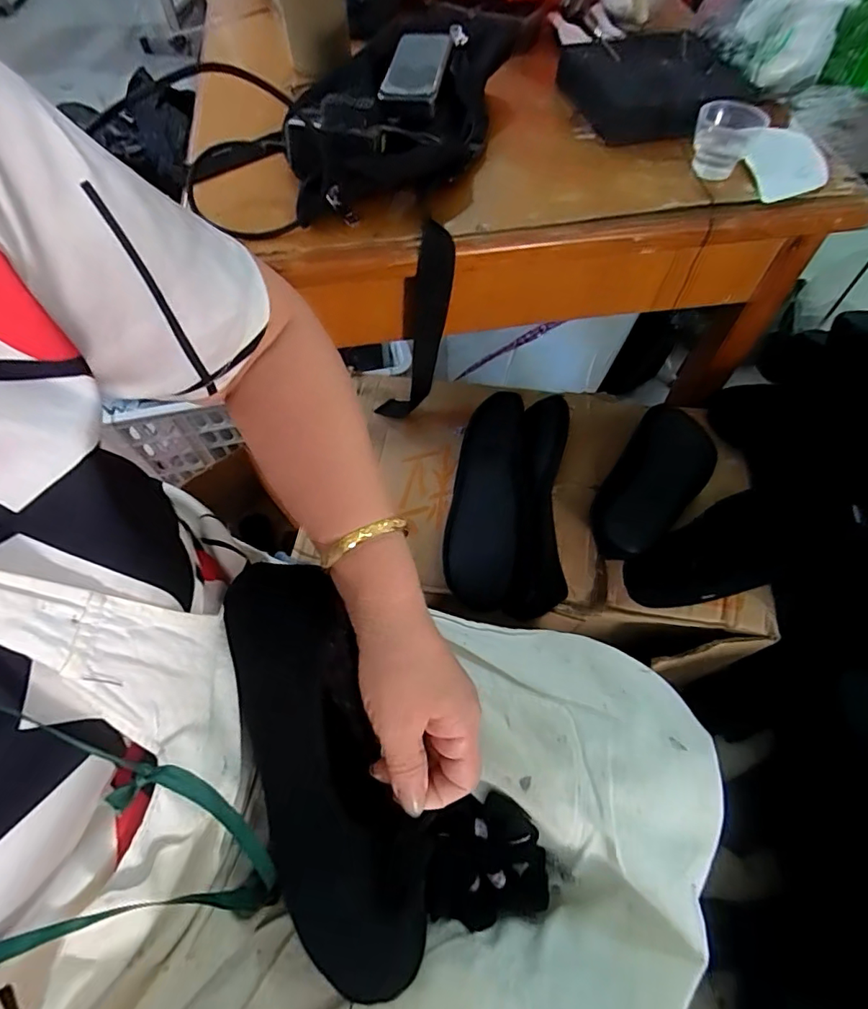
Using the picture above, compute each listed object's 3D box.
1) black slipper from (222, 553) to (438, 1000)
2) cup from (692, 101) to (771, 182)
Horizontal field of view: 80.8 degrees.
[{"bbox_3d":[-0.070,0.160,0.336,0.078,0.072,0.251,-20,62,-11],"label":"black slipper"},{"bbox_3d":[0.261,-0.329,0.458,0.055,0.046,0.050,0,61,0],"label":"cup"}]

